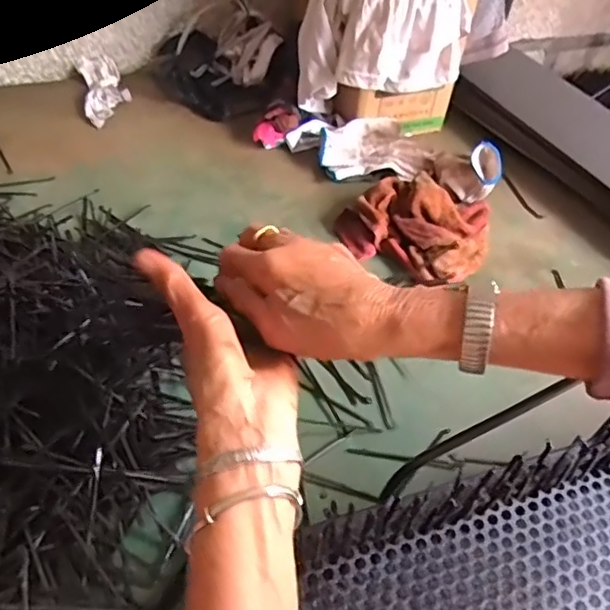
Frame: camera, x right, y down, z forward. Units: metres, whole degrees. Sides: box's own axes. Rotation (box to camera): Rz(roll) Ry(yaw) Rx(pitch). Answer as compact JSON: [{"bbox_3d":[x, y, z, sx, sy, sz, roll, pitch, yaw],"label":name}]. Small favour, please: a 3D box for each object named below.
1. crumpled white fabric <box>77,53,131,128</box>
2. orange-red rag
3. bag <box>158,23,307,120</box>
[{"bbox_3d":[-0.319,-0.346,0.921,0.069,0.026,0.172,-11,50,-16],"label":"crumpled white fabric"},{"bbox_3d":[0.143,-0.106,0.741,0.189,0.052,0.165,22,49,13],"label":"orange-red rag"},{"bbox_3d":[-0.126,-0.396,0.934,0.246,0.110,0.178,18,48,9],"label":"bag"}]

